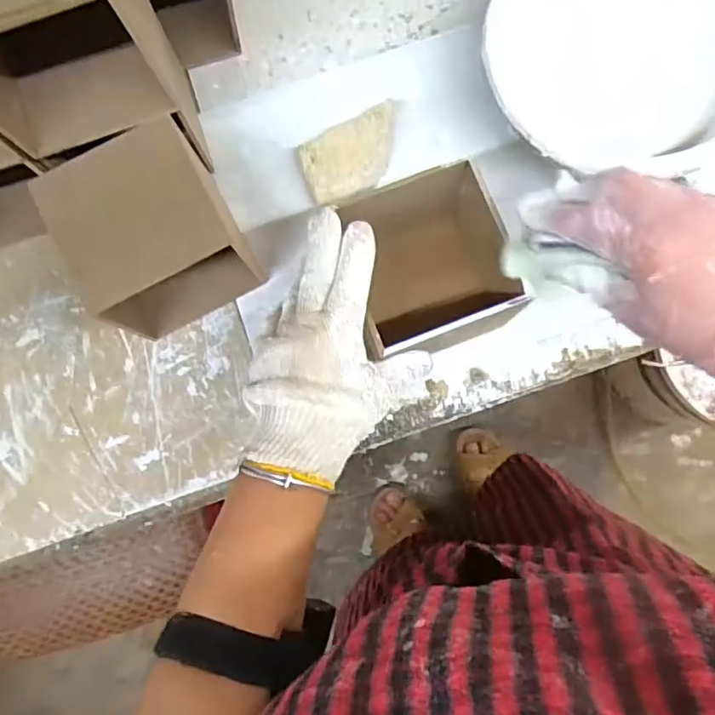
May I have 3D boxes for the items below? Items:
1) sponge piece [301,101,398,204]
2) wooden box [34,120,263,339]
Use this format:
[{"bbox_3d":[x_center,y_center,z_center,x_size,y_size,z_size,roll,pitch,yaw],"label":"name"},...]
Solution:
[{"bbox_3d":[-0.002,-0.172,0.501,0.091,0.026,0.062,-24,84,-3],"label":"sponge piece"},{"bbox_3d":[-0.157,-0.097,0.445,0.115,0.130,0.108,-28,84,-3],"label":"wooden box"}]

